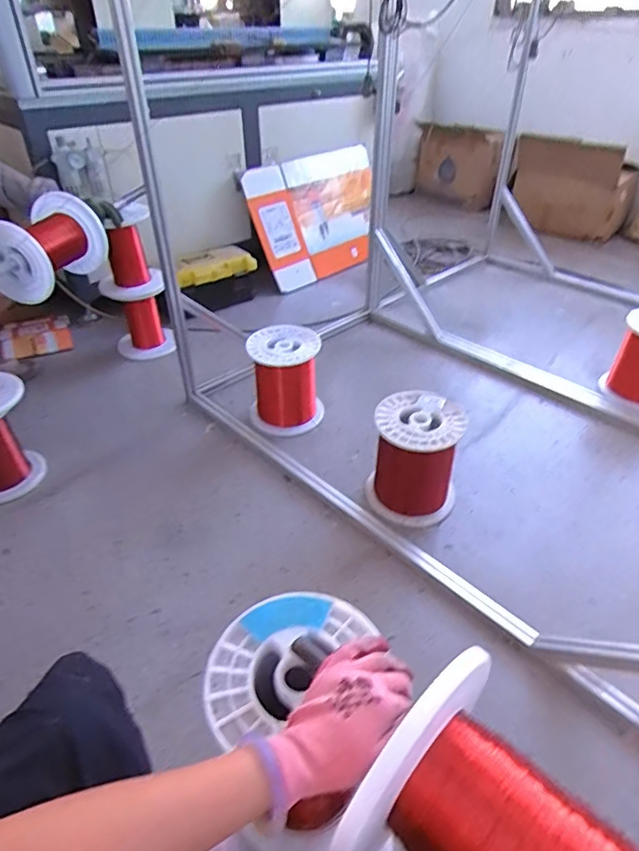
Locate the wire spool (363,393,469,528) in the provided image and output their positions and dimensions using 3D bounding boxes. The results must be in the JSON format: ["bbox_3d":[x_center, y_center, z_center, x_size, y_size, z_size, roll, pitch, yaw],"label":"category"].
[{"bbox_3d":[0.221,0.079,1.220,0.199,0.240,0.198,-1,40,1],"label":"wire spool"}]

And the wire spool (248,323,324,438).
[{"bbox_3d":[-0.099,-0.129,1.487,0.198,0.255,0.192,-1,40,1],"label":"wire spool"}]

